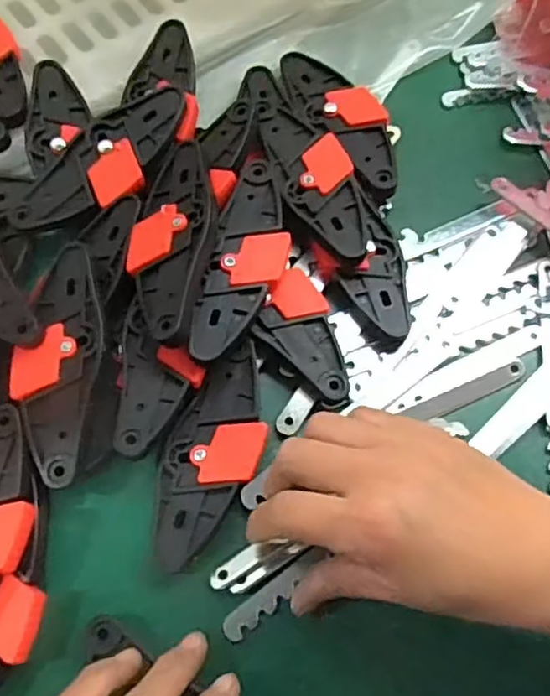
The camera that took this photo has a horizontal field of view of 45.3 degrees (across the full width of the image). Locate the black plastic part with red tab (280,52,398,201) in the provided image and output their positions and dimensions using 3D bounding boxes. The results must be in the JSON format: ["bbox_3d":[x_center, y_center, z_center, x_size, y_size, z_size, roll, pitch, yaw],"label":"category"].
[{"bbox_3d":[0.045,-0.148,0.423,0.046,0.011,0.122,-29,73,-13],"label":"black plastic part with red tab"}]

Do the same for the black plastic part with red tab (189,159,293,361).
[{"bbox_3d":[-0.015,-0.046,0.368,0.040,0.021,0.120,12,69,2],"label":"black plastic part with red tab"}]

